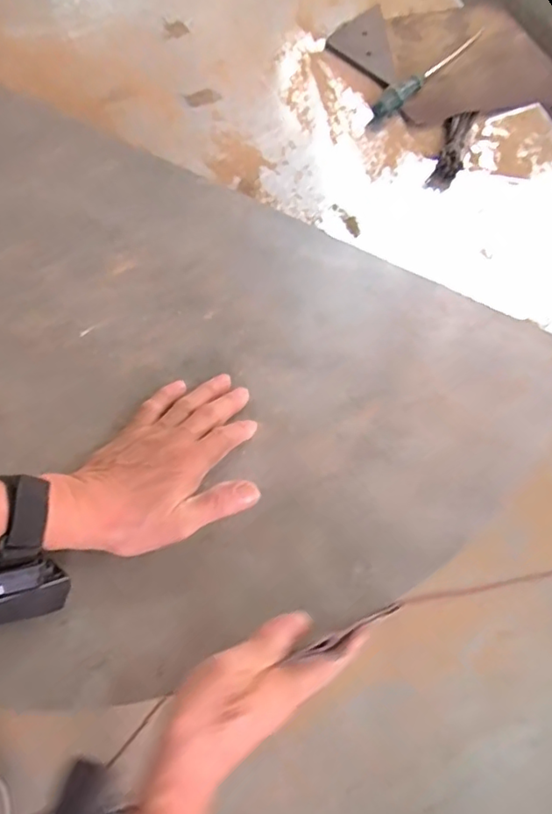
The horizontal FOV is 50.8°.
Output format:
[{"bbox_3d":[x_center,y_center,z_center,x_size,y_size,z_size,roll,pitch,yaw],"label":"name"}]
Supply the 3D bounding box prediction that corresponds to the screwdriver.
[{"bbox_3d":[0.219,-0.485,0.825,0.027,0.026,0.274,39,65,9],"label":"screwdriver"}]

